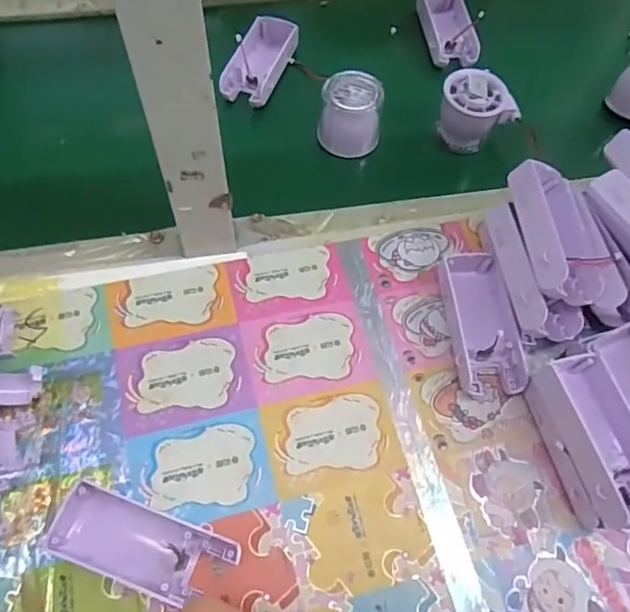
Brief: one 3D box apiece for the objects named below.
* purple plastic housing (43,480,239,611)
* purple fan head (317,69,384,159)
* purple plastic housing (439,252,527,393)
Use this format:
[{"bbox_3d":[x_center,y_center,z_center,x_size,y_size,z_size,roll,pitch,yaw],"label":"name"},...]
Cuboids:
[{"bbox_3d":[-0.104,0.146,0.341,0.105,0.023,0.045,20,62,6],"label":"purple plastic housing"},{"bbox_3d":[0.034,-0.180,0.527,0.056,0.056,0.053,8,61,0],"label":"purple fan head"},{"bbox_3d":[0.127,0.013,0.428,0.050,0.026,0.105,-2,62,-6],"label":"purple plastic housing"}]

